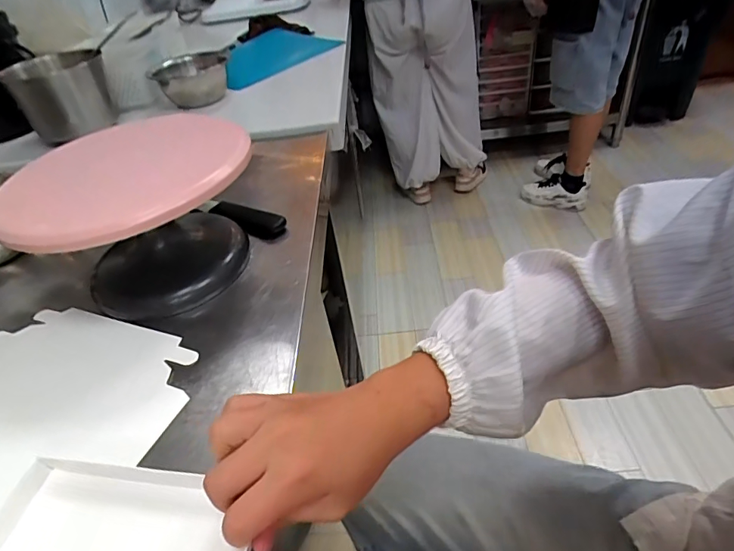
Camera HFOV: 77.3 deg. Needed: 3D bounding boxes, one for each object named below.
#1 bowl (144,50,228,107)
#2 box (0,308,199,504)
[{"bbox_3d":[-0.417,-0.476,1.106,0.167,0.085,0.180,-11,38,-2],"label":"bowl"},{"bbox_3d":[-0.305,0.134,0.386,0.261,0.009,0.266,10,44,21],"label":"box"}]

